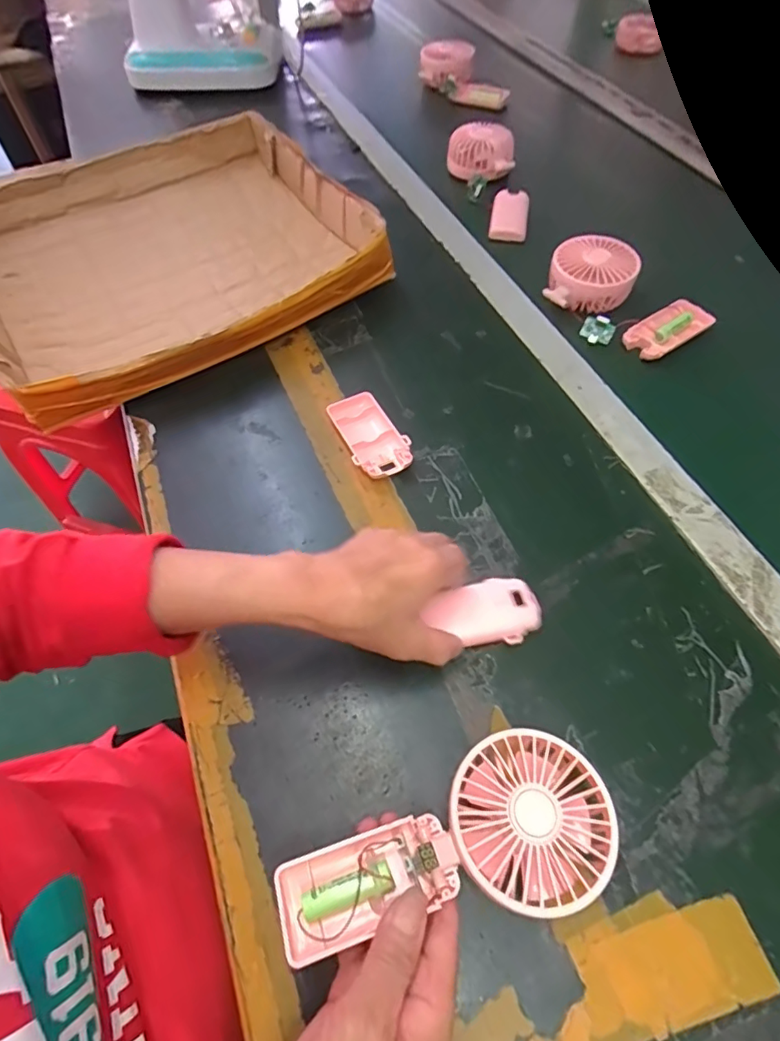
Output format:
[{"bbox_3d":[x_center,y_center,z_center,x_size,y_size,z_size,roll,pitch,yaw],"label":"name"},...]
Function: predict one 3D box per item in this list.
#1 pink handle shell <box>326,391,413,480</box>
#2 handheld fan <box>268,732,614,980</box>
[{"bbox_3d":[-0.017,-0.076,0.467,0.050,0.017,0.093,-22,61,-11],"label":"pink handle shell"},{"bbox_3d":[0.031,0.181,0.284,0.181,0.027,0.081,-21,61,-4],"label":"handheld fan"}]

